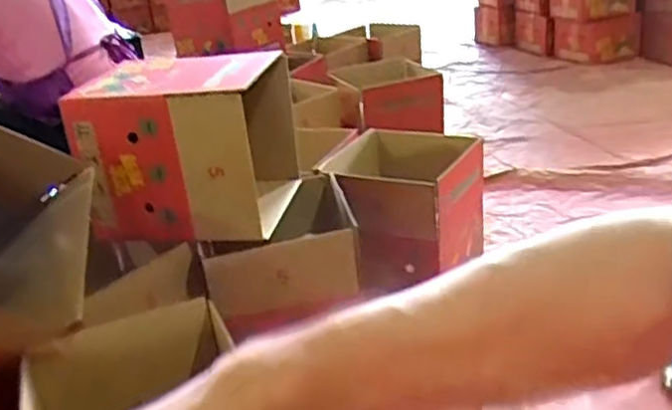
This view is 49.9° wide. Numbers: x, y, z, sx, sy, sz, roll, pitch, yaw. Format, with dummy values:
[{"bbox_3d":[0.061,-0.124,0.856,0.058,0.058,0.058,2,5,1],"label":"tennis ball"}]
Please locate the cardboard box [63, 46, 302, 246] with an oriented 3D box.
[{"bbox_3d":[-0.255,-0.102,1.248,0.300,0.264,0.289,-2,24,12],"label":"cardboard box"}]

